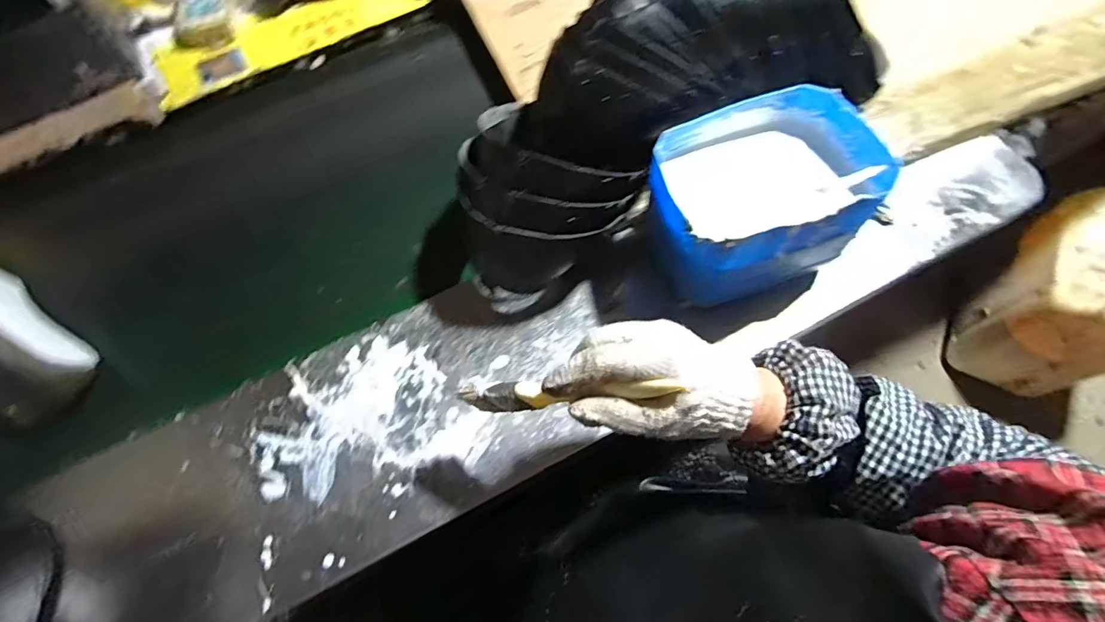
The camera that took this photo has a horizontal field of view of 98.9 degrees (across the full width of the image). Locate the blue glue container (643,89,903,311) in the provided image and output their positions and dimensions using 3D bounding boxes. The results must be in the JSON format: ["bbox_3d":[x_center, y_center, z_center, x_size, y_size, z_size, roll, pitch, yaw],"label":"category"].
[{"bbox_3d":[0.208,-0.117,0.465,0.202,0.110,0.157,-15,67,-3],"label":"blue glue container"}]

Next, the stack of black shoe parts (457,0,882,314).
[{"bbox_3d":[0.105,-0.211,0.489,0.465,0.165,0.192,-28,68,-8],"label":"stack of black shoe parts"}]

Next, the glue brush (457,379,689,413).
[{"bbox_3d":[0.004,0.059,0.332,0.165,0.021,0.019,-10,65,30],"label":"glue brush"}]

